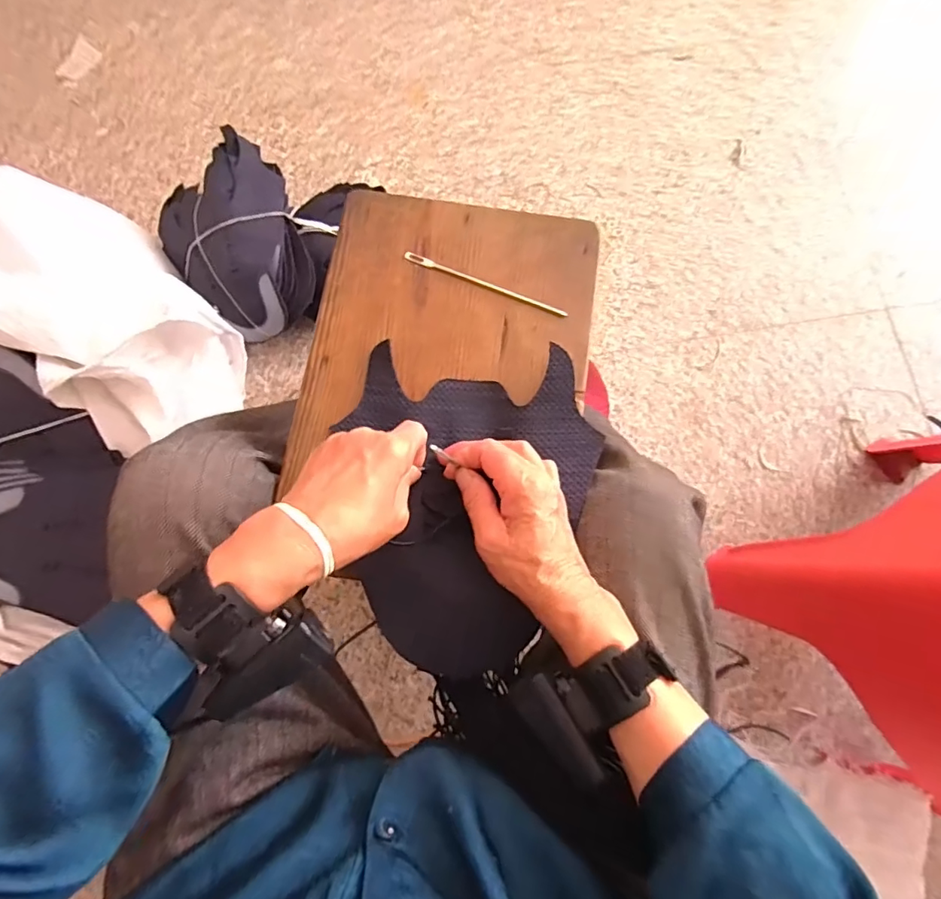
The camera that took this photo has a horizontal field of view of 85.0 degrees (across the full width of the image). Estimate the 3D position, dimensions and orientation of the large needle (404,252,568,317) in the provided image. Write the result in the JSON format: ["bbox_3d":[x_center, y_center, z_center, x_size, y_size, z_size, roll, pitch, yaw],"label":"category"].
[{"bbox_3d":[0.012,-0.140,0.436,0.145,0.005,0.007,21,79,3],"label":"large needle"}]

